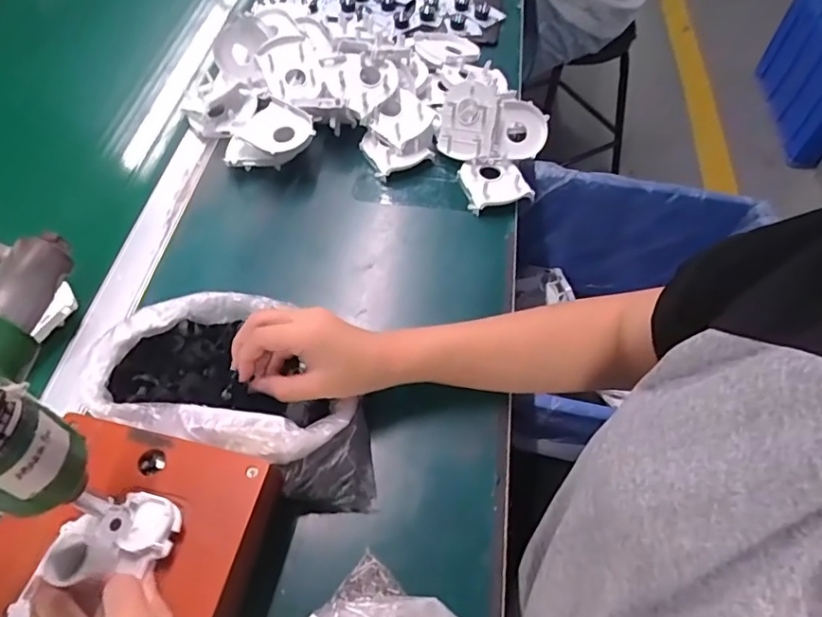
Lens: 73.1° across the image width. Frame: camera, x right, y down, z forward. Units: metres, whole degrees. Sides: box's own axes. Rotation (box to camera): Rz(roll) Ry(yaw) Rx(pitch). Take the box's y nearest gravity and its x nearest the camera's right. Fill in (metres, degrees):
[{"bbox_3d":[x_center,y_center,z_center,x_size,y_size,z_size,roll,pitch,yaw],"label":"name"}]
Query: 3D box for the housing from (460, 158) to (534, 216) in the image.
[{"bbox_3d":[0.089,-0.136,0.596,0.065,0.019,0.062,-13,57,-7],"label":"housing"}]

